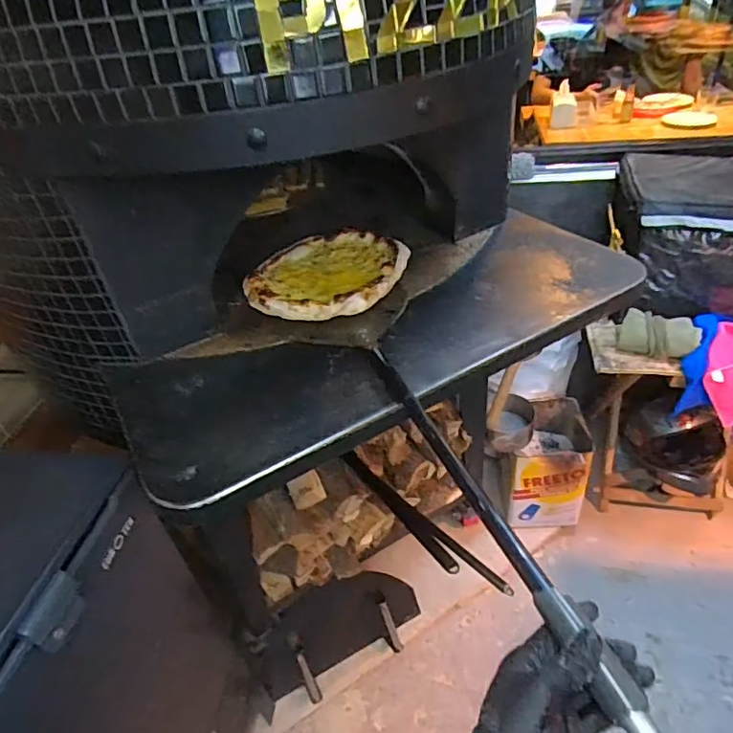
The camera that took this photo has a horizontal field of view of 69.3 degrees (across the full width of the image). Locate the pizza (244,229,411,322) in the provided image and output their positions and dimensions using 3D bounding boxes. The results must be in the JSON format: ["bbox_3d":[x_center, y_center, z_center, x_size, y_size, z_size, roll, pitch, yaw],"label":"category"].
[{"bbox_3d":[-0.066,-0.166,0.912,0.248,0.027,0.266,7,40,16],"label":"pizza"}]

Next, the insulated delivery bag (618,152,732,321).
[{"bbox_3d":[0.968,-0.377,1.479,0.512,0.308,0.428,6,40,16],"label":"insulated delivery bag"}]

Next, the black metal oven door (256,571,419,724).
[{"bbox_3d":[-0.087,0.728,1.483,0.491,0.264,0.110,-21,5,-15],"label":"black metal oven door"}]

